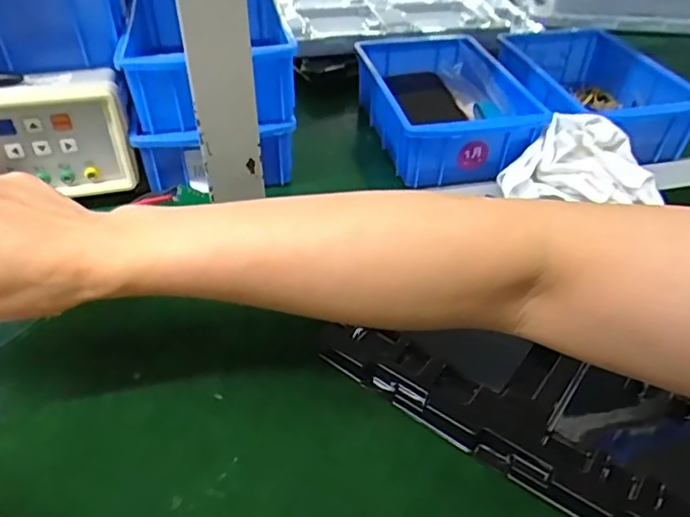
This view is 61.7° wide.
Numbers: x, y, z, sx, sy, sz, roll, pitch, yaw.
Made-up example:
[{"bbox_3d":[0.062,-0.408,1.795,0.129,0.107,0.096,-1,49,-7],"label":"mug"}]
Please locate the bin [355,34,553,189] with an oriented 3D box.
[{"bbox_3d":[0.095,-0.162,0.592,0.140,0.075,0.236,-7,44,-9],"label":"bin"}]

